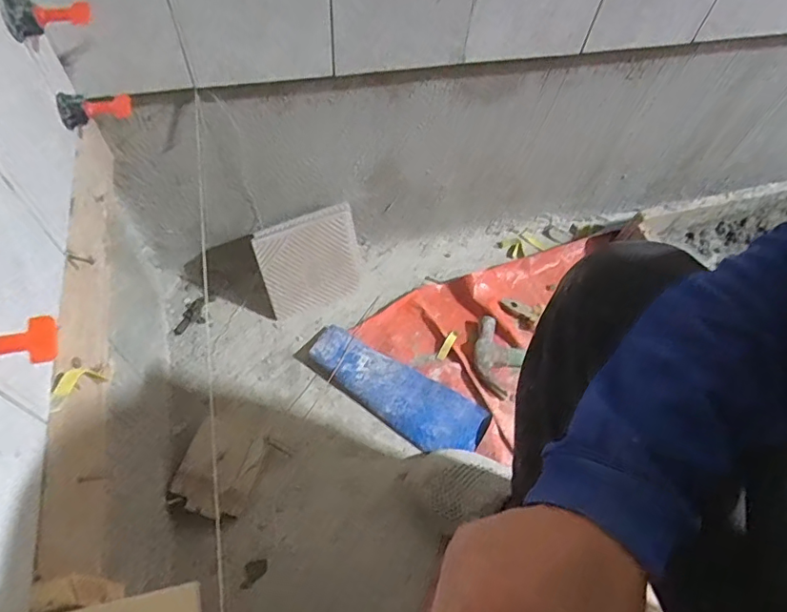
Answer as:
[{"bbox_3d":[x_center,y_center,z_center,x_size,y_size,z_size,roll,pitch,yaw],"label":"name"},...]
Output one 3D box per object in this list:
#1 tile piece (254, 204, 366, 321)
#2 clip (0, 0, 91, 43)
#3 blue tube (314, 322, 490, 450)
[{"bbox_3d":[-0.124,-0.067,0.826,0.154,0.152,0.010,-21,36,-16],"label":"tile piece"},{"bbox_3d":[-0.278,-0.233,0.429,0.062,0.033,0.025,-23,63,-30],"label":"clip"},{"bbox_3d":[0.003,0.128,0.793,0.277,0.020,0.092,28,61,12],"label":"blue tube"}]

